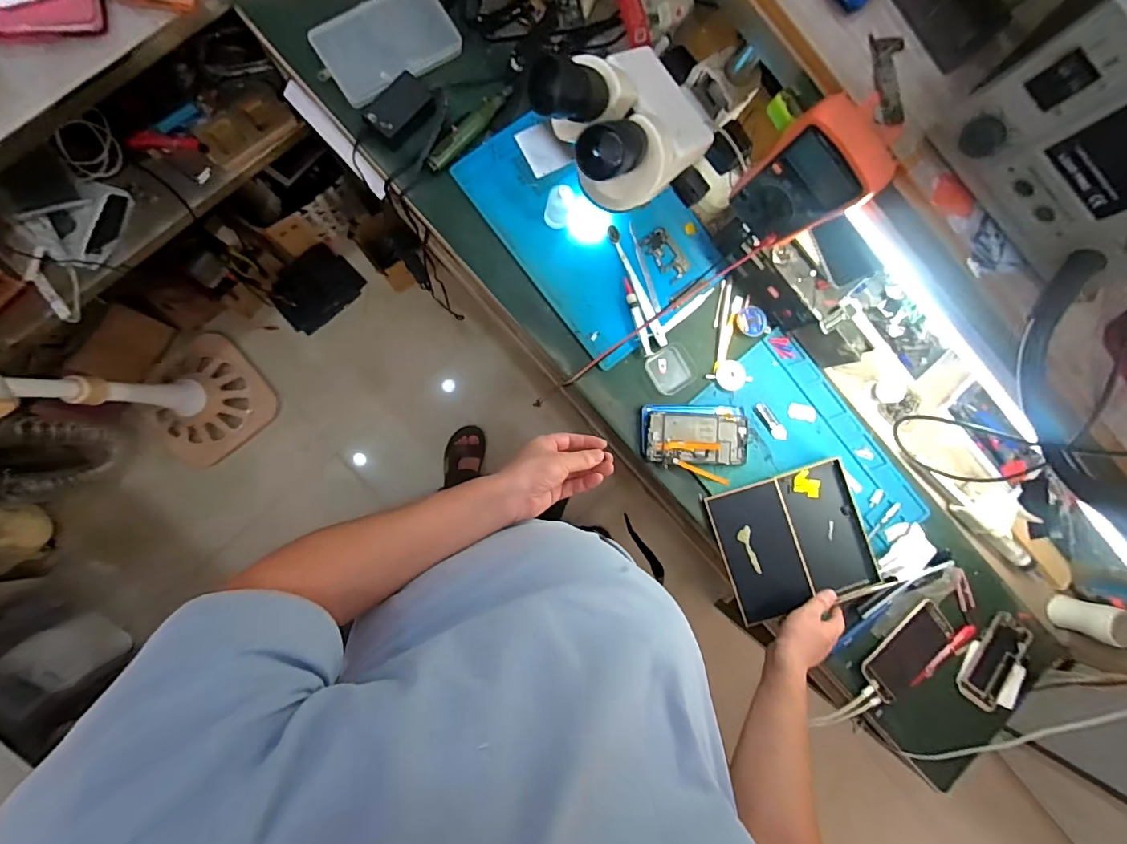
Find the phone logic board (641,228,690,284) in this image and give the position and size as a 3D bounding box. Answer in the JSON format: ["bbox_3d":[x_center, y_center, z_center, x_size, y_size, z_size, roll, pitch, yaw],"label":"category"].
[{"bbox_3d":[0.150,-0.243,0.707,0.042,0.008,0.077,-40,94,-8],"label":"phone logic board"}]

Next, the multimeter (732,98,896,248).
[{"bbox_3d":[0.239,-0.244,0.492,0.046,0.157,0.105,-40,94,-8],"label":"multimeter"}]

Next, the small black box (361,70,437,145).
[{"bbox_3d":[-0.215,-0.415,0.640,0.055,0.024,0.089,45,83,-4],"label":"small black box"}]

